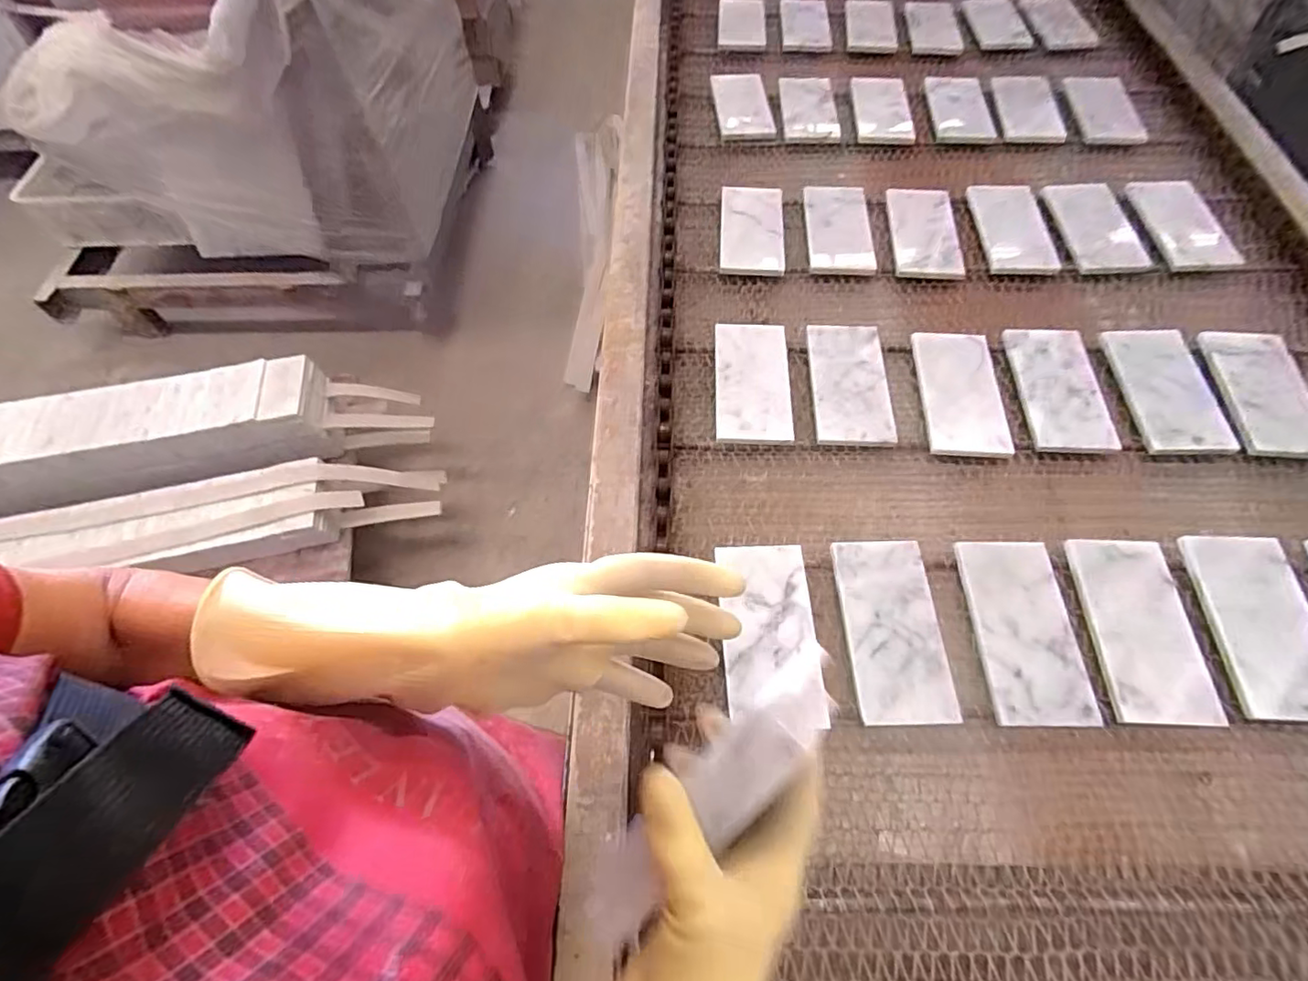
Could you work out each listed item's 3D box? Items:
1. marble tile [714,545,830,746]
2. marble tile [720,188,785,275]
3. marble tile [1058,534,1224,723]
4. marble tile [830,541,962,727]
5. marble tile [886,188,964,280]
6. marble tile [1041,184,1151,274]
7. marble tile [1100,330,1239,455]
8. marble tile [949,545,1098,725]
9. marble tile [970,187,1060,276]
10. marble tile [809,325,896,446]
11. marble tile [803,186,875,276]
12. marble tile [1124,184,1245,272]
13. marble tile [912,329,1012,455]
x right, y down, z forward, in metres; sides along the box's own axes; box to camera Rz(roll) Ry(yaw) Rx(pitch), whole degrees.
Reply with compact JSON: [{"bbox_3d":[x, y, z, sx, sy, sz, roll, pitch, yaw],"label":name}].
[{"bbox_3d":[0.097,0.120,0.488,0.076,0.011,0.156,-2,60,1],"label":"marble tile"},{"bbox_3d":[0.127,-0.342,0.751,0.080,0.010,0.157,6,60,-1],"label":"marble tile"},{"bbox_3d":[0.412,0.112,0.486,0.089,0.012,0.156,2,60,3],"label":"marble tile"},{"bbox_3d":[0.203,0.115,0.491,0.077,0.005,0.154,-1,60,1],"label":"marble tile"},{"bbox_3d":[0.345,-0.334,0.740,0.081,0.013,0.153,2,61,8],"label":"marble tile"},{"bbox_3d":[0.574,-0.345,0.755,0.093,0.015,0.166,1,60,2],"label":"marble tile"},{"bbox_3d":[0.541,-0.109,0.612,0.075,0.016,0.155,1,60,3],"label":"marble tile"},{"bbox_3d":[0.319,0.118,0.498,0.083,0.014,0.157,0,60,2],"label":"marble tile"},{"bbox_3d":[0.467,-0.343,0.752,0.086,0.011,0.162,3,60,4],"label":"marble tile"},{"bbox_3d":[0.210,-0.116,0.627,0.079,0.017,0.158,2,58,3],"label":"marble tile"},{"bbox_3d":[0.237,-0.338,0.746,0.079,0.016,0.146,-2,68,13],"label":"marble tile"},{"bbox_3d":[0.687,-0.349,0.750,0.085,0.013,0.157,0,60,2],"label":"marble tile"},{"bbox_3d":[0.325,-0.106,0.620,0.077,0.017,0.158,5,60,5],"label":"marble tile"}]

